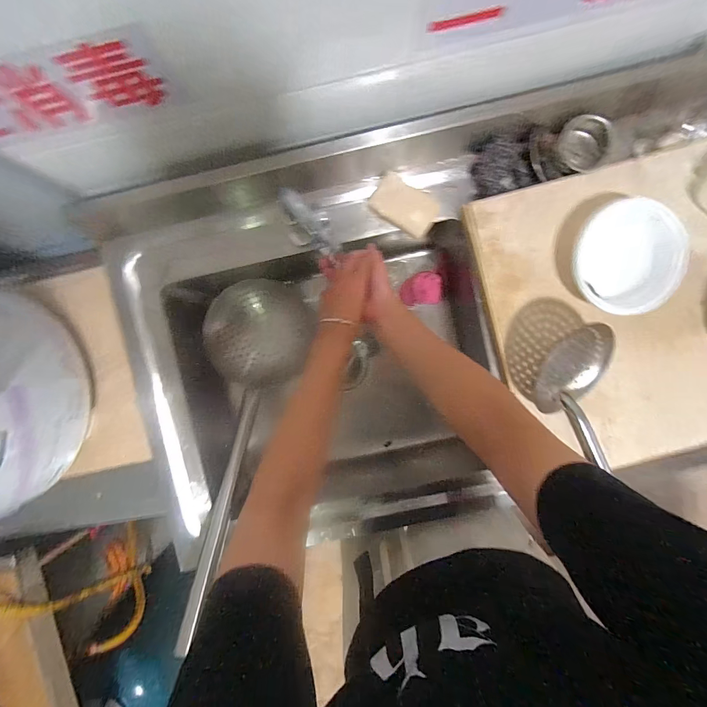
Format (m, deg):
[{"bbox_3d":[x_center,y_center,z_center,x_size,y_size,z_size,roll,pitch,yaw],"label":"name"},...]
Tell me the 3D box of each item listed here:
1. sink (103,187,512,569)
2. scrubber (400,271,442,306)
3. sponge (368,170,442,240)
[{"bbox_3d":[-0.057,0.028,0.636,0.614,0.199,0.560,-9,93,2],"label":"sink"},{"bbox_3d":[0.139,-0.132,0.676,0.081,0.021,0.063,-3,94,2],"label":"scrubber"},{"bbox_3d":[0.079,-0.225,0.505,0.098,0.017,0.059,31,94,-1],"label":"sponge"}]

